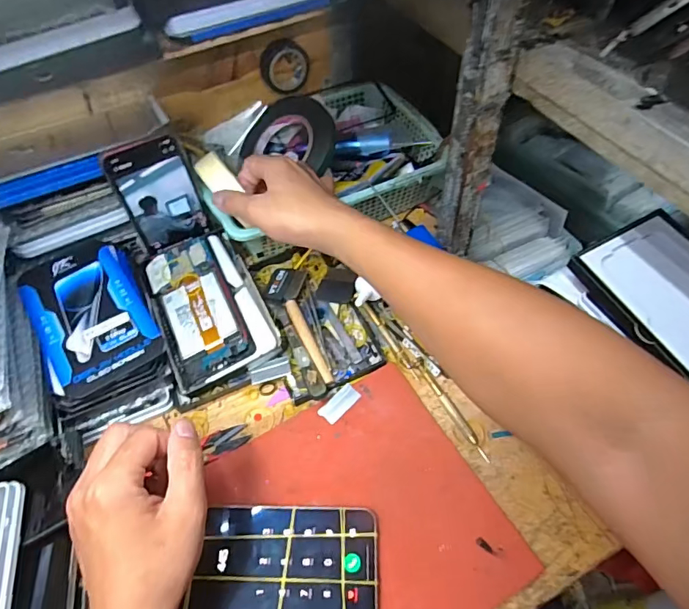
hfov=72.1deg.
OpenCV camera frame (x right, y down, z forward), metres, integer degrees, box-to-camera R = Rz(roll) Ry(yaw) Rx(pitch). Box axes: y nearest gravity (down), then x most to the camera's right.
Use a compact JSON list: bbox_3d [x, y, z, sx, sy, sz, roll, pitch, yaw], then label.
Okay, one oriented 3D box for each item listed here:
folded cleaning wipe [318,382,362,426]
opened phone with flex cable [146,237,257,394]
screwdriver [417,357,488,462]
[{"bbox_3d":[-0.004,0.092,0.439,0.040,0.006,0.019,-39,62,-22],"label":"folded cleaning wipe"},{"bbox_3d":[-0.150,0.000,0.478,0.075,0.009,0.161,-27,61,-6],"label":"opened phone with flex cable"},{"bbox_3d":[0.096,0.093,0.426,0.008,0.005,0.106,-25,57,-14],"label":"screwdriver"}]

